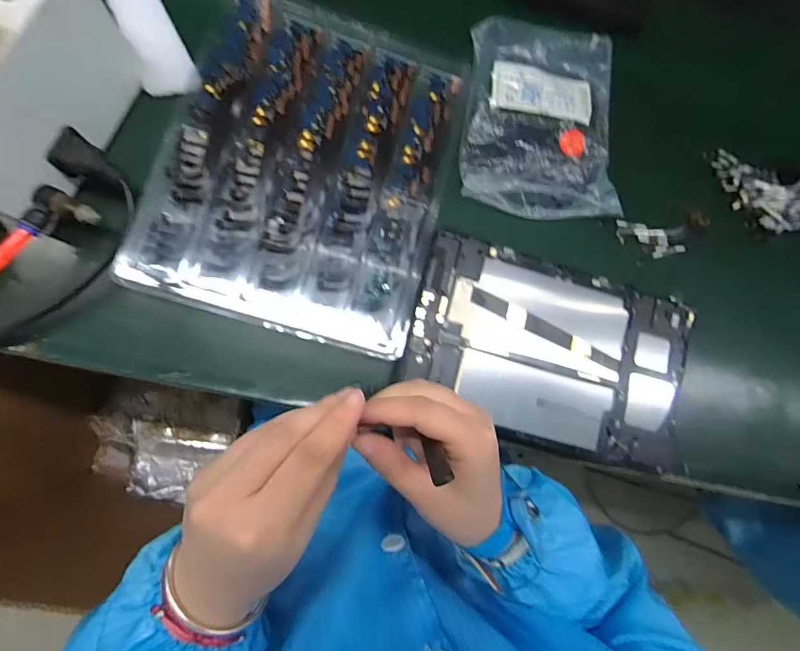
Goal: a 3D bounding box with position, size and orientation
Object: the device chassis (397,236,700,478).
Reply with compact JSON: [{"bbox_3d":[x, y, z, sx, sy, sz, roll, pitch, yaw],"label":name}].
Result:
[{"bbox_3d":[0.128,0.024,0.350,0.238,0.014,0.146,14,82,-6],"label":"device chassis"}]

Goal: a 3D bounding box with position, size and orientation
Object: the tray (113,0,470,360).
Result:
[{"bbox_3d":[-0.069,-0.129,0.346,0.215,0.020,0.268,17,82,-6],"label":"tray"}]

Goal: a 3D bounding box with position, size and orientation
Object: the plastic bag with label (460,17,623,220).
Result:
[{"bbox_3d":[0.129,-0.192,0.372,0.138,0.018,0.184,3,82,-9],"label":"plastic bag with label"}]

